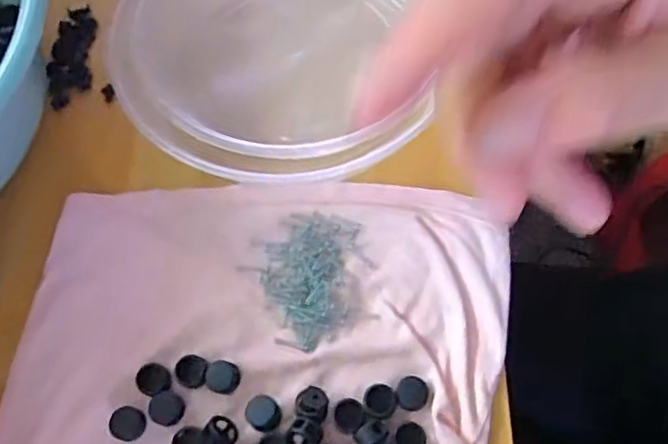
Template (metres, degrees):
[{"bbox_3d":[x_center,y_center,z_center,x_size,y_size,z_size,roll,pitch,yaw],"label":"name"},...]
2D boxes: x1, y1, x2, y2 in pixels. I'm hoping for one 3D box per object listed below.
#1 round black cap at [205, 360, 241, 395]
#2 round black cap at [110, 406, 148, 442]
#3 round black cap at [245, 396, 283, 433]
[{"bbox_3d":[-0.060,0.083,0.331,0.018,0.005,0.017,-1,63,3],"label":"round black cap"},{"bbox_3d":[-0.108,0.105,0.322,0.018,0.004,0.016,11,65,9],"label":"round black cap"},{"bbox_3d":[-0.037,0.100,0.322,0.019,0.007,0.017,29,69,16],"label":"round black cap"}]

